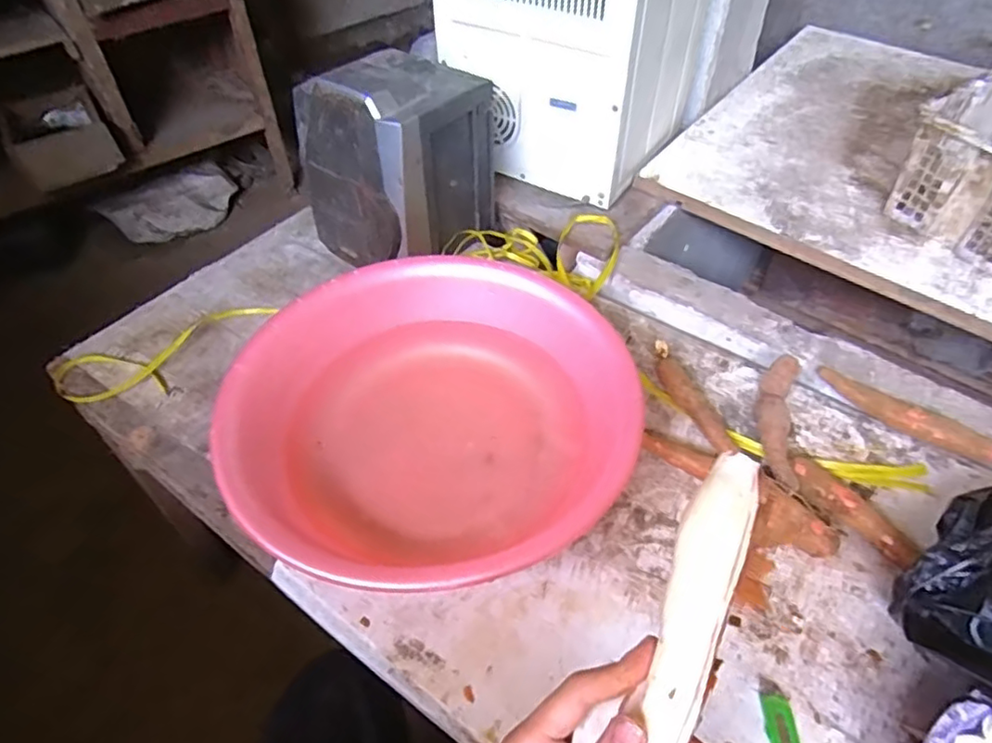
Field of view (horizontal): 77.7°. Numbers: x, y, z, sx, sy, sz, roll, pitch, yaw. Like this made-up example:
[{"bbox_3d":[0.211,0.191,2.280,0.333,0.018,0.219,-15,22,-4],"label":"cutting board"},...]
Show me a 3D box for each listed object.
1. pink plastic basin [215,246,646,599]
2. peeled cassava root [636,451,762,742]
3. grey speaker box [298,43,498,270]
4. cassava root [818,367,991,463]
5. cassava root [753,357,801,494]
[{"bbox_3d":[-0.062,0.038,0.669,0.404,0.119,0.383,-1,51,1],"label":"pink plastic basin"},{"bbox_3d":[0.081,0.144,0.287,0.029,0.023,0.224,19,79,15],"label":"peeled cassava root"},{"bbox_3d":[-0.143,-0.306,0.867,0.236,0.223,0.204,-36,59,-24],"label":"grey speaker box"},{"bbox_3d":[0.476,0.050,0.717,0.196,0.025,0.034,30,58,23],"label":"cassava root"},{"bbox_3d":[0.323,0.061,0.710,0.041,0.036,0.188,12,52,10],"label":"cassava root"}]

